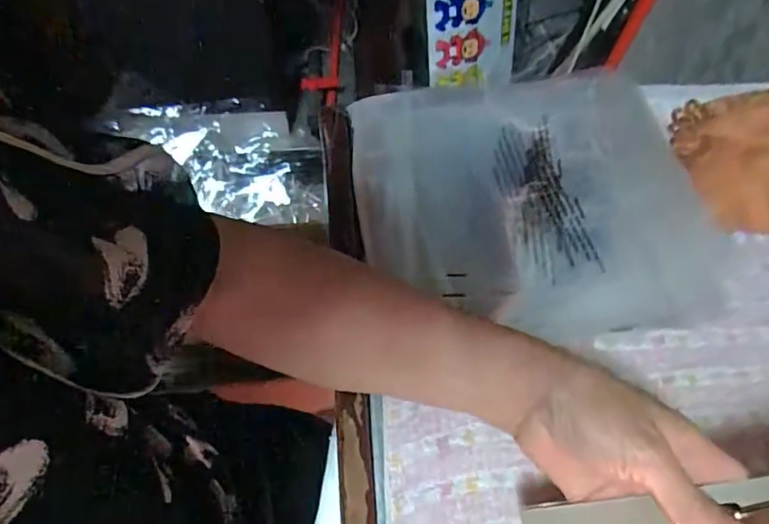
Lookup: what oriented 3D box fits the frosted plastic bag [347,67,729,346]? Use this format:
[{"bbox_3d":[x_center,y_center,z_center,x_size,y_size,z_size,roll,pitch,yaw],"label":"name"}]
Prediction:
[{"bbox_3d":[0.123,-0.051,0.427,0.297,0.033,0.238,-5,64,-4],"label":"frosted plastic bag"}]

